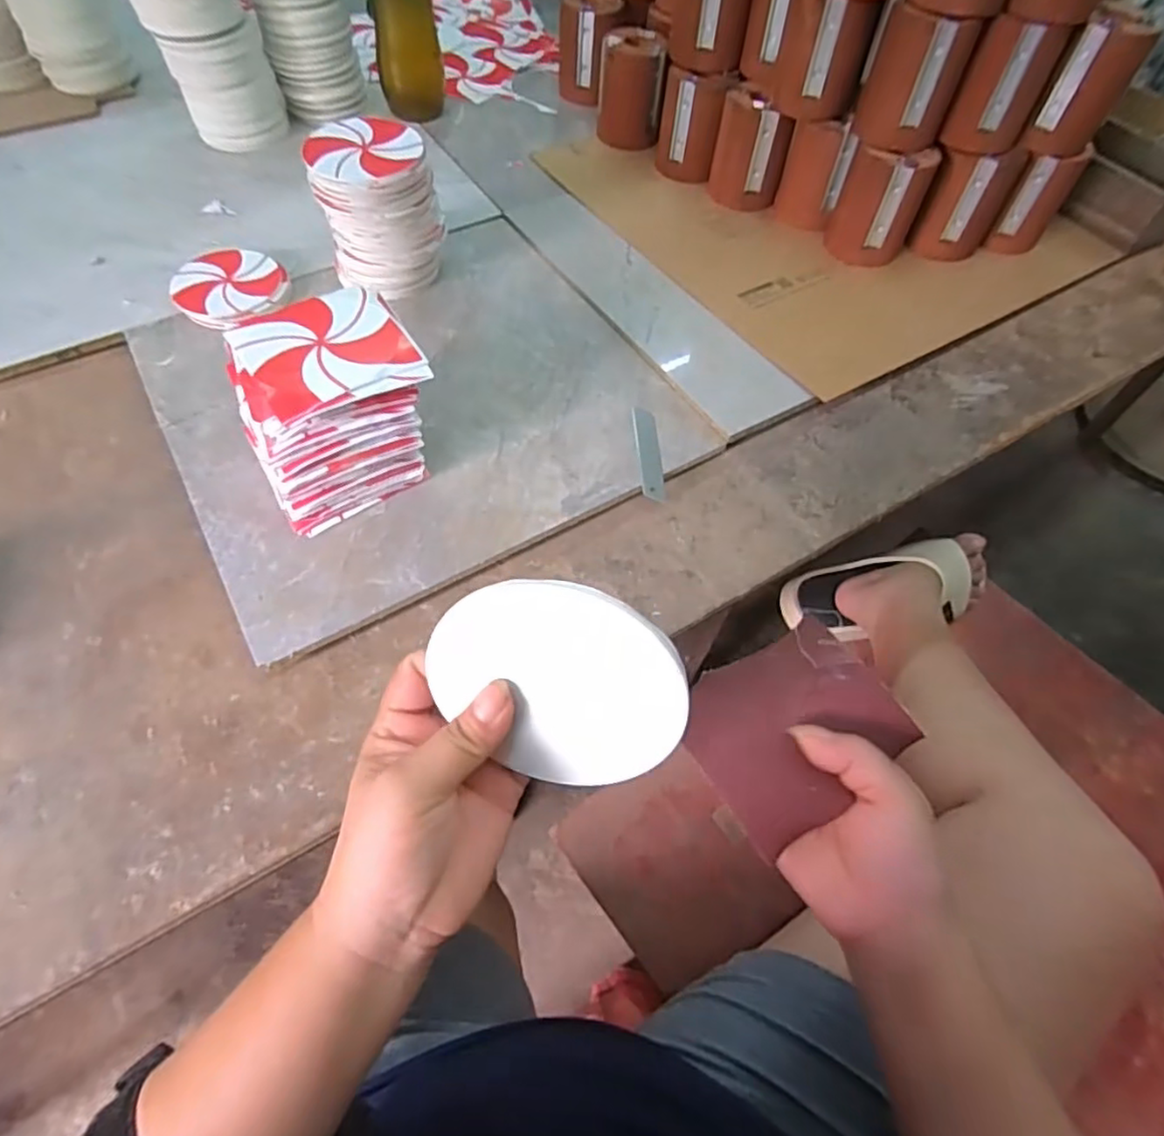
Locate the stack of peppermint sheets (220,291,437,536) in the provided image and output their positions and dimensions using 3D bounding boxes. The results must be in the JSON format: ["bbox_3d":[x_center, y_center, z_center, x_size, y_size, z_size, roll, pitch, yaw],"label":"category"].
[{"bbox_3d":[-0.186,-0.119,0.492,0.130,0.109,0.112,-28,63,-18],"label":"stack of peppermint sheets"}]

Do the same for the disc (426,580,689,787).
[{"bbox_3d":[-0.007,0.045,0.249,0.090,0.095,0.005,-26,21,25],"label":"disc"}]

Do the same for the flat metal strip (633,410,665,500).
[{"bbox_3d":[0.057,-0.098,0.556,0.019,0.004,0.099,-1,58,-3],"label":"flat metal strip"}]

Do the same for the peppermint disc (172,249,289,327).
[{"bbox_3d":[-0.340,-0.273,0.637,0.101,0.017,0.095,1,58,-1],"label":"peppermint disc"}]

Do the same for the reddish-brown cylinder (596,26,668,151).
[{"bbox_3d":[0.059,-0.576,0.795,0.077,0.101,0.068,6,58,2],"label":"reddish-brown cylinder"}]

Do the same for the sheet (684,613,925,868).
[{"bbox_3d":[0.100,0.076,0.317,0.093,0.011,0.080,-36,67,-3],"label":"sheet"}]

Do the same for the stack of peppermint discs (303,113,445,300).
[{"bbox_3d":[-0.188,-0.330,0.618,0.108,0.125,0.101,-12,59,-9],"label":"stack of peppermint discs"}]

